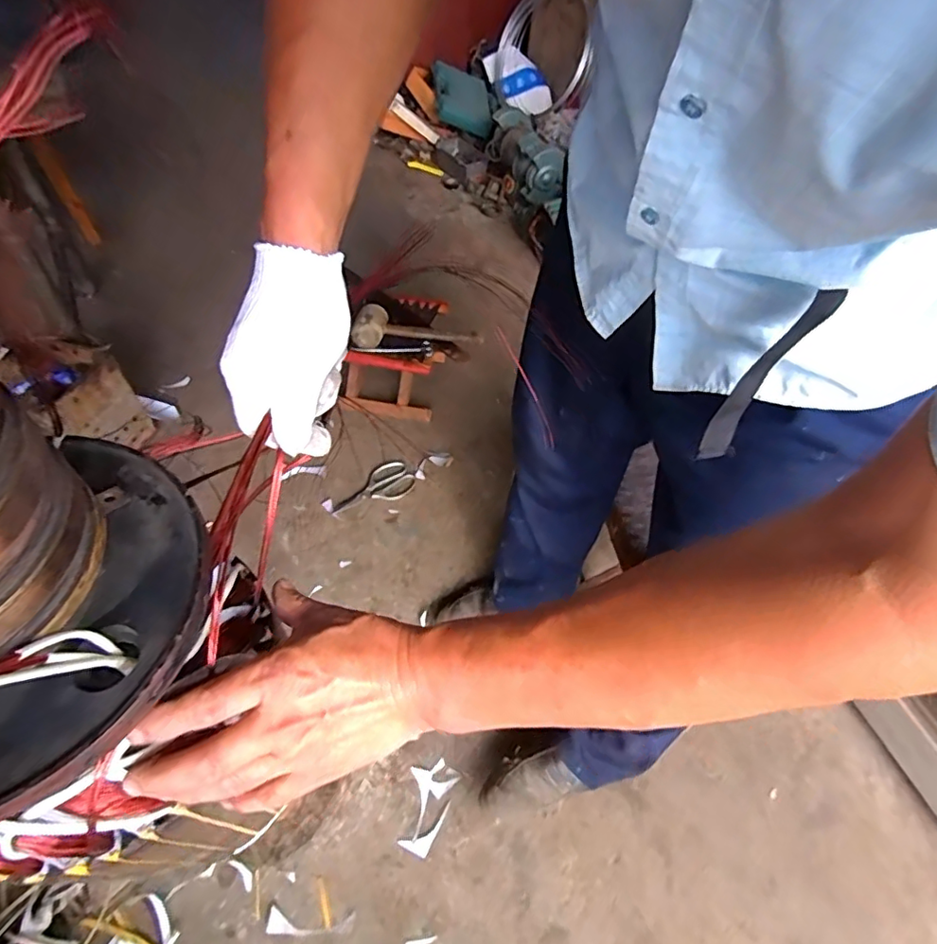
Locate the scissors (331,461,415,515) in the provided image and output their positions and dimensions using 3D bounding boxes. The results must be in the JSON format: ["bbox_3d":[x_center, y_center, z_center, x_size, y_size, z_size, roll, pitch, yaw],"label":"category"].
[{"bbox_3d":[-0.215,0.043,1.227,0.195,0.017,0.091,-30,62,-23],"label":"scissors"}]

